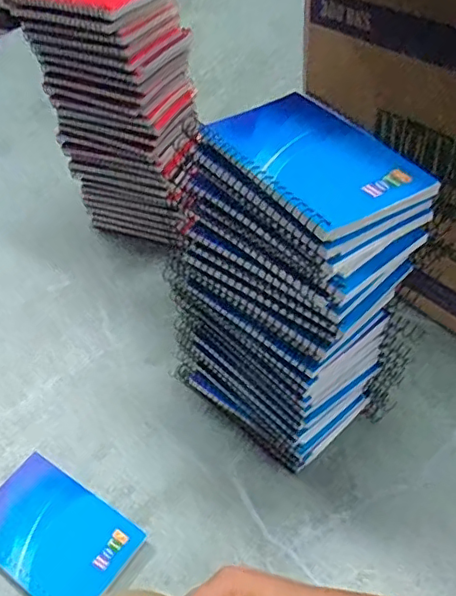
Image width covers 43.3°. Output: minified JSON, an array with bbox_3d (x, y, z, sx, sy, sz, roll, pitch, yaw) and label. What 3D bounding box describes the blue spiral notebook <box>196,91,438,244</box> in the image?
[{"bbox_3d":[0.048,-0.085,0.343,0.081,0.013,0.133,-24,48,-19],"label":"blue spiral notebook"}]

